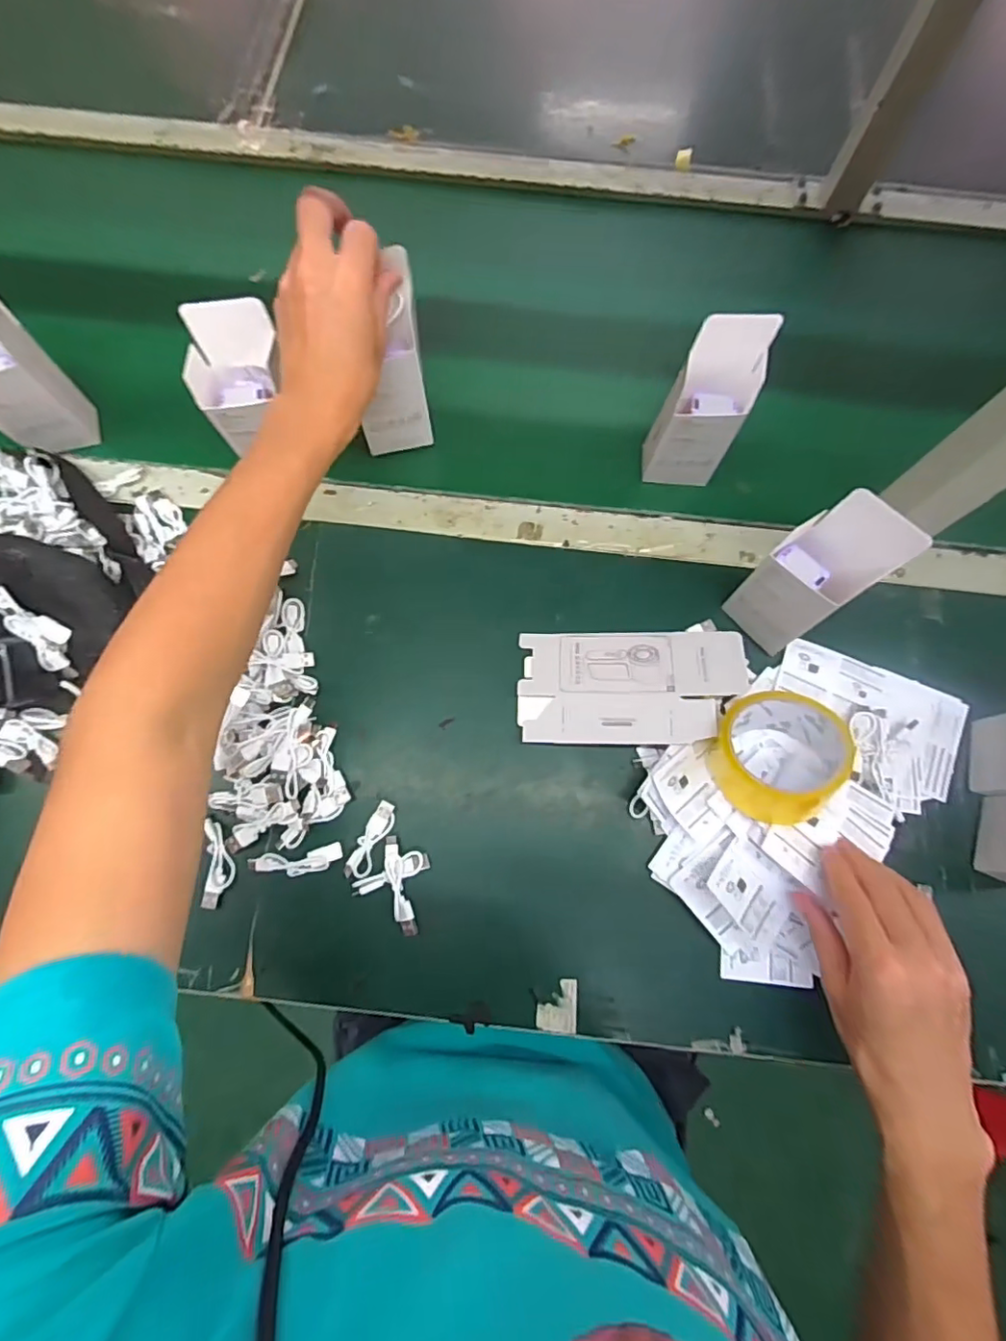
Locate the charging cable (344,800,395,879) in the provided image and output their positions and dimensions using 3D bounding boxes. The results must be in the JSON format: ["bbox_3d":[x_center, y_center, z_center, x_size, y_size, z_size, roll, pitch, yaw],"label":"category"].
[{"bbox_3d":[-0.107,0.138,0.470,0.020,0.015,0.062,26,76,5],"label":"charging cable"}]

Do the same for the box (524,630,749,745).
[{"bbox_3d":[0.109,0.013,0.493,0.186,0.008,0.098,-1,70,8],"label":"box"}]

